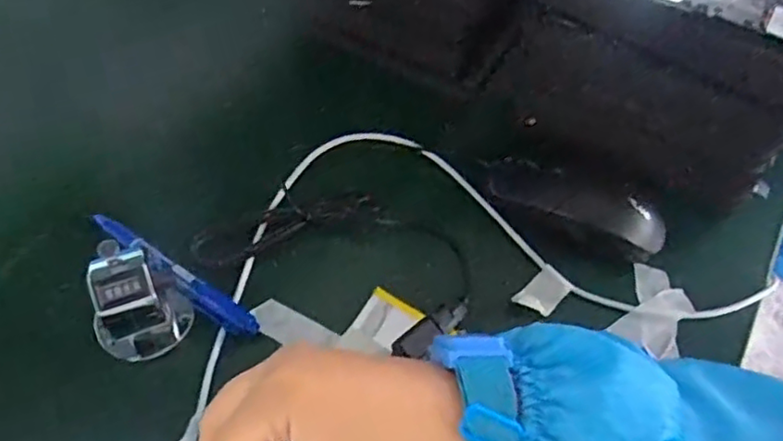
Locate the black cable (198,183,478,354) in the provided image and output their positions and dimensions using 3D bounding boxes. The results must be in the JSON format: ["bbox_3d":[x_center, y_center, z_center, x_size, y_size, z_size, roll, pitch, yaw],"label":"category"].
[{"bbox_3d":[-0.030,0.016,0.377,0.163,0.020,0.084,25,61,12],"label":"black cable"}]

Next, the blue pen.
[{"bbox_3d":[-0.127,0.031,0.372,0.125,0.012,0.014,32,63,16],"label":"blue pen"}]

